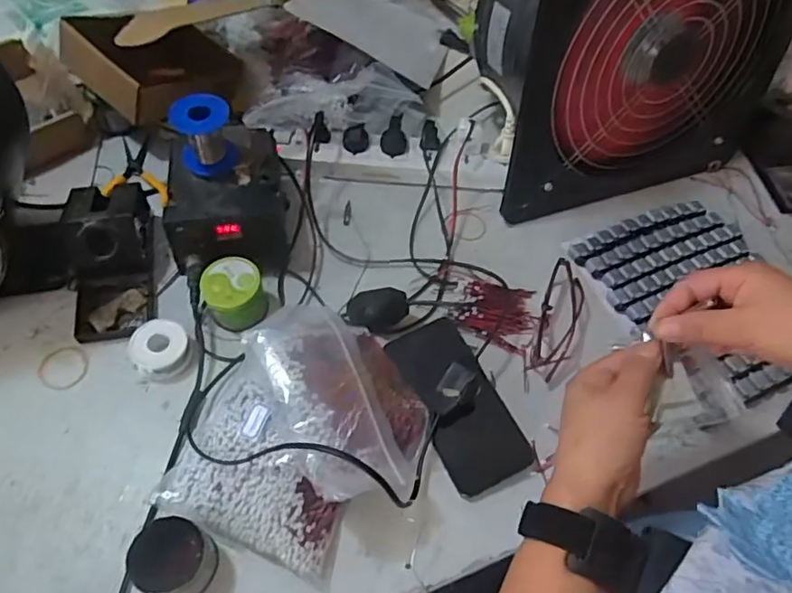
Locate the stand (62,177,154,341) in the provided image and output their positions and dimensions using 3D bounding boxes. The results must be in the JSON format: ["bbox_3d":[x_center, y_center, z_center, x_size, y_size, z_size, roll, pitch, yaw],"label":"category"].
[{"bbox_3d":[-0.297,-0.044,0.590,0.083,0.077,0.163,-12,60,-12],"label":"stand"}]

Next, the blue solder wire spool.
[{"bbox_3d":[-0.190,-0.161,0.576,0.055,0.065,0.052,-17,61,-14],"label":"blue solder wire spool"}]

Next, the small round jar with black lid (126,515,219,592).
[{"bbox_3d":[-0.172,0.205,0.453,0.051,0.058,0.053,2,58,-3],"label":"small round jar with black lid"}]

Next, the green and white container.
[{"bbox_3d":[-0.164,-0.002,0.585,0.057,0.056,0.054,2,58,-3],"label":"green and white container"}]

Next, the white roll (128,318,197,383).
[{"bbox_3d":[-0.227,0.052,0.562,0.058,0.025,0.052,31,61,14],"label":"white roll"}]

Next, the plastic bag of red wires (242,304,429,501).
[{"bbox_3d":[-0.040,0.093,0.508,0.125,0.099,0.177,-24,63,-18],"label":"plastic bag of red wires"}]

